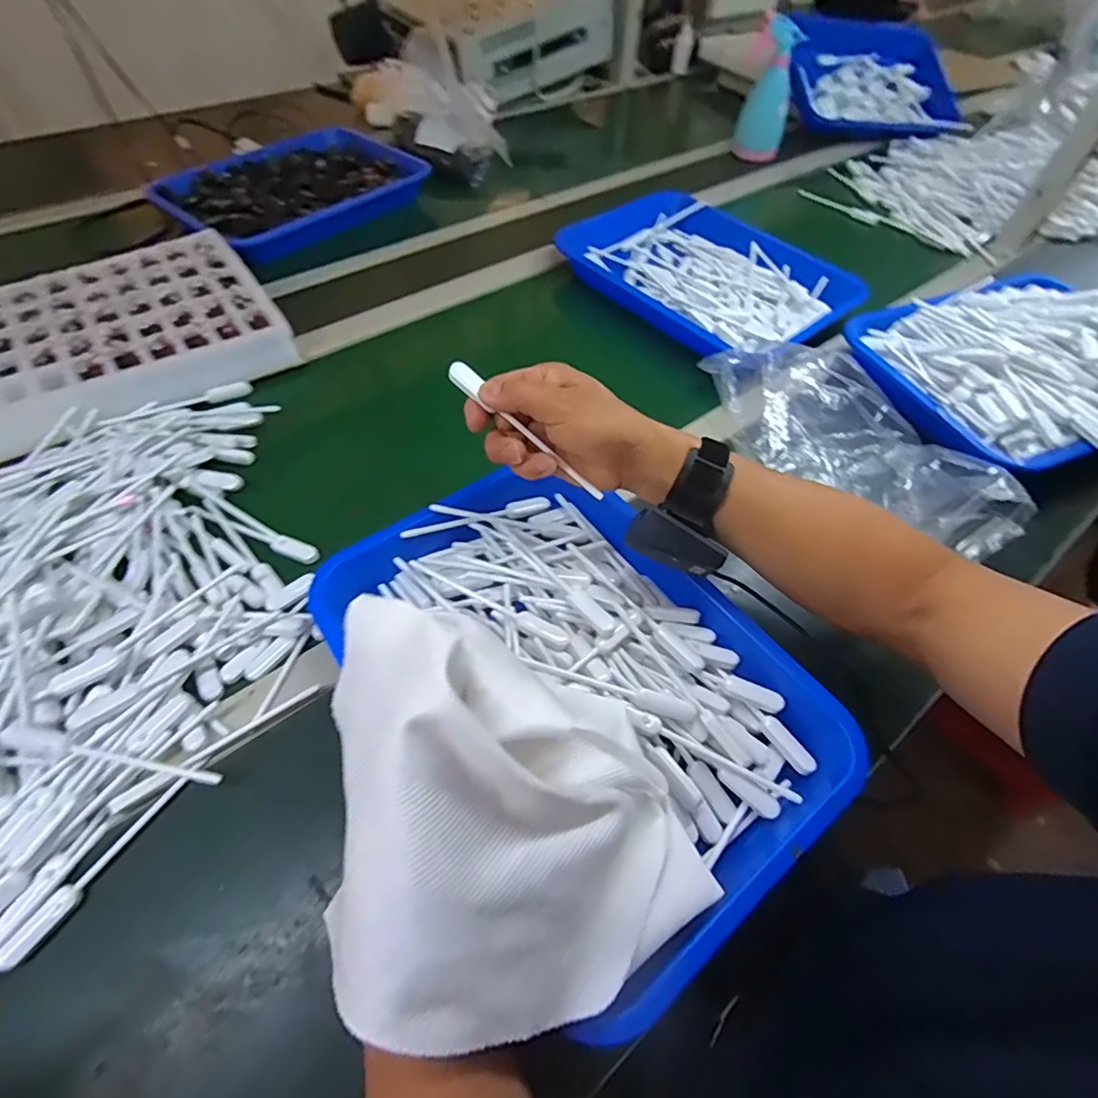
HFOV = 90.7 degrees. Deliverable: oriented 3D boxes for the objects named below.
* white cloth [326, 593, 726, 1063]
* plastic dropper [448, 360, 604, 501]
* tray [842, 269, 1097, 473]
[{"bbox_3d":[-0.015,0.126,0.287,0.185,0.103,0.198,-7,56,-8],"label":"white cloth"},{"bbox_3d":[-0.017,-0.085,0.401,0.144,0.011,0.013,43,60,-4],"label":"plastic dropper"},{"bbox_3d":[0.556,-0.224,0.625,0.358,0.066,0.271,-20,59,-16],"label":"tray"}]

